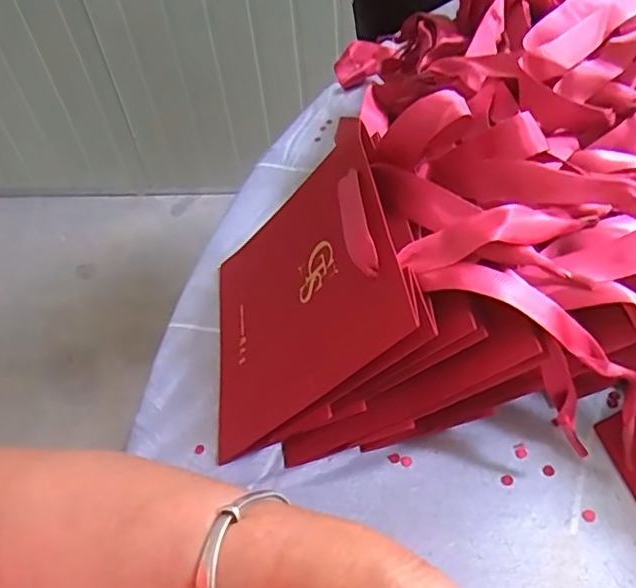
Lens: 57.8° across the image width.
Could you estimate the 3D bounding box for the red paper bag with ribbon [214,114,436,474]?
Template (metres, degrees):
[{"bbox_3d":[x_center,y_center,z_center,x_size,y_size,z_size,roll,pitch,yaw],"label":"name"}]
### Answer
[{"bbox_3d":[-0.010,-0.004,0.301,0.023,0.134,0.143,23,40,-32],"label":"red paper bag with ribbon"}]

